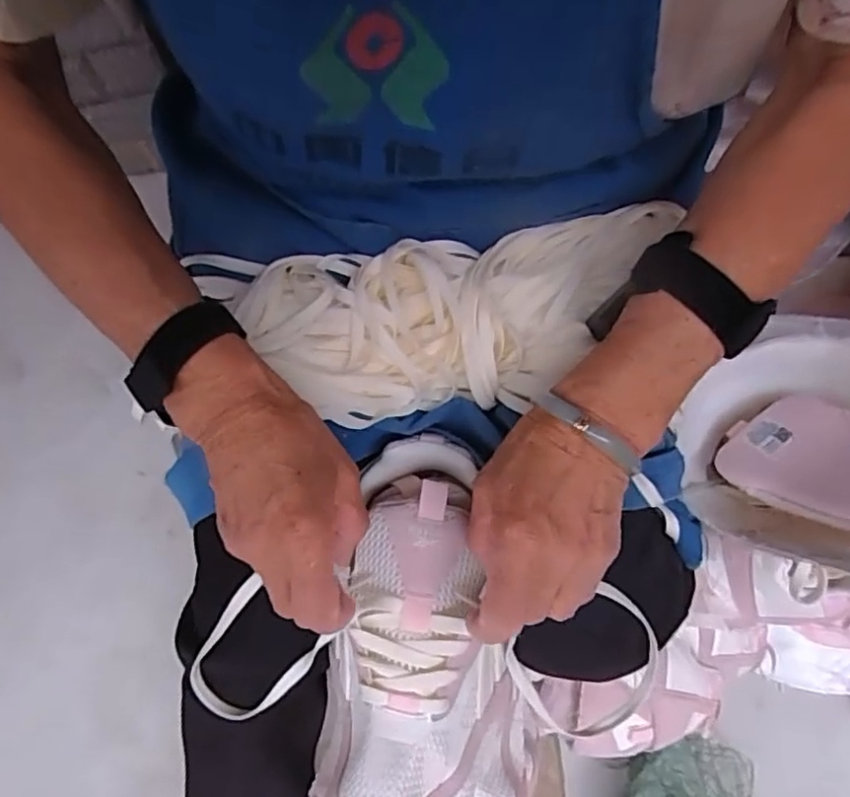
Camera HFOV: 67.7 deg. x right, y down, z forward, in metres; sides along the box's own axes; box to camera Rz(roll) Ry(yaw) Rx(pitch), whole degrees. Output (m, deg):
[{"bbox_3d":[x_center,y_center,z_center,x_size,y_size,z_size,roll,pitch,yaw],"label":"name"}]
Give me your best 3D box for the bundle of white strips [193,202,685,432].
[{"bbox_3d":[0.007,-0.049,0.397,0.298,0.044,0.115,-5,74,-1],"label":"bundle of white strips"}]

